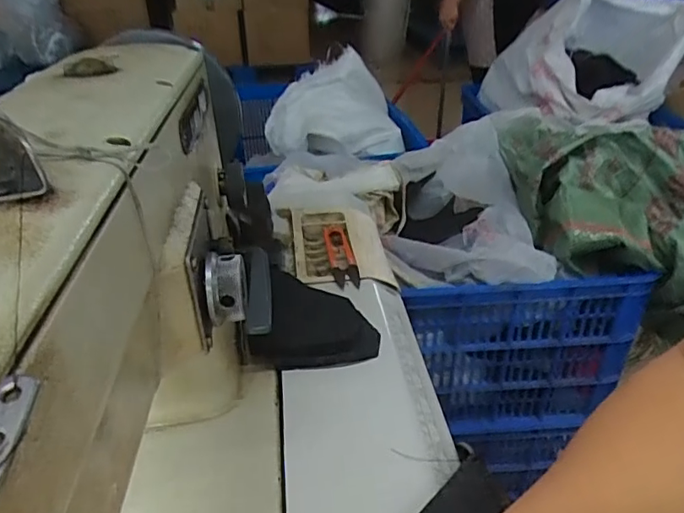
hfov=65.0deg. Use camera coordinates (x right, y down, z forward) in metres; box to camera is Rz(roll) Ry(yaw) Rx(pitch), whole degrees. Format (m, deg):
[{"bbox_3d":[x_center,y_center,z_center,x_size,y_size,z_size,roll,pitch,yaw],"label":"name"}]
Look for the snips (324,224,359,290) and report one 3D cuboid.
[{"bbox_3d":[0.000,0.002,0.579,0.026,0.018,0.130,-5,31,-5],"label":"snips"}]

